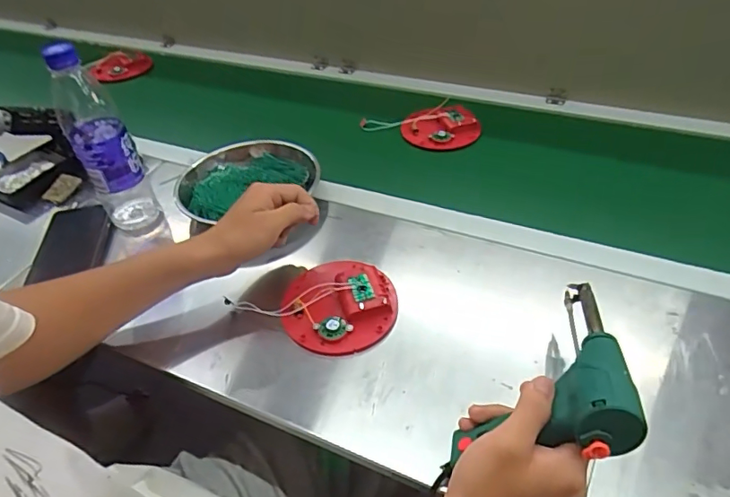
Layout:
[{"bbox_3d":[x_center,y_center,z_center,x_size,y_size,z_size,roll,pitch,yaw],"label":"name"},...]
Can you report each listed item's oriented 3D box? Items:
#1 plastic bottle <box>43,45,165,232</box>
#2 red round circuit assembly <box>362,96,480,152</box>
[{"bbox_3d":[-0.313,-0.124,0.610,0.071,0.223,0.072,-27,47,-24],"label":"plastic bottle"},{"bbox_3d":[0.092,-0.203,0.803,0.166,0.031,0.097,27,51,29],"label":"red round circuit assembly"}]

